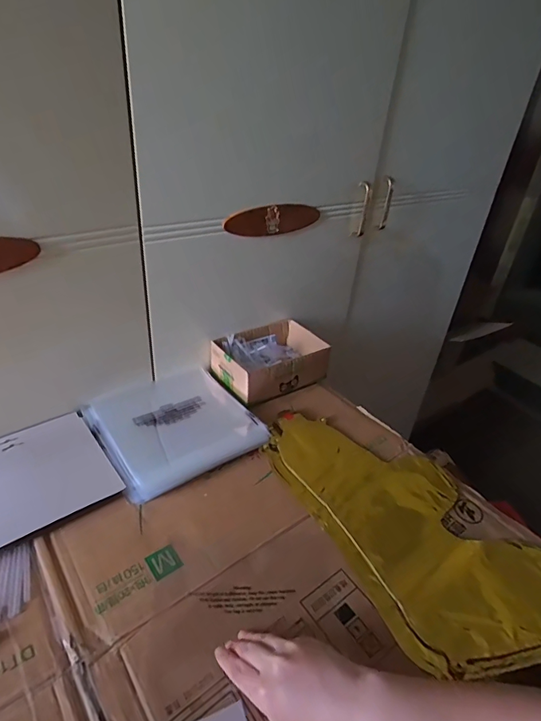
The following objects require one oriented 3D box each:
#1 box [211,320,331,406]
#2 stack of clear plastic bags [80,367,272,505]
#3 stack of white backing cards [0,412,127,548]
[{"bbox_3d":[0.000,-0.007,0.797,0.190,0.053,0.145,-17,40,-30],"label":"box"},{"bbox_3d":[-0.146,0.092,0.666,0.224,0.017,0.215,-20,42,-33],"label":"stack of clear plastic bags"},{"bbox_3d":[-0.322,0.153,0.558,0.197,0.010,0.169,-22,42,-34],"label":"stack of white backing cards"}]

